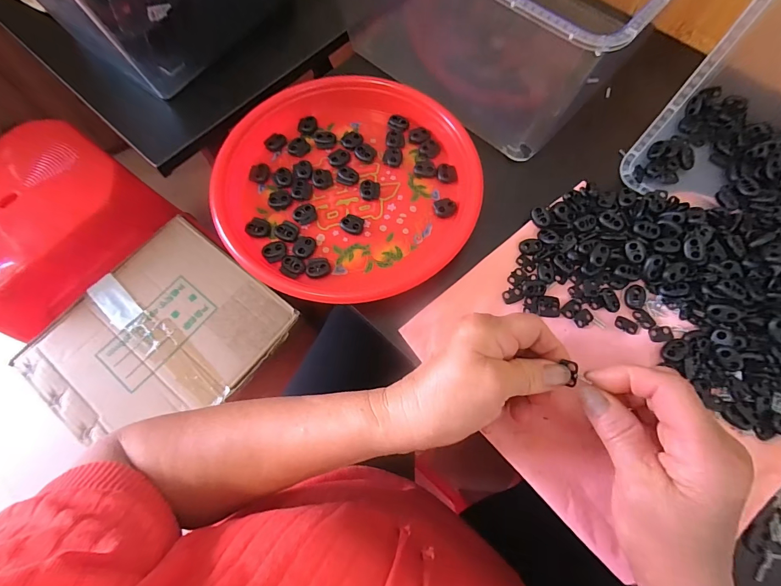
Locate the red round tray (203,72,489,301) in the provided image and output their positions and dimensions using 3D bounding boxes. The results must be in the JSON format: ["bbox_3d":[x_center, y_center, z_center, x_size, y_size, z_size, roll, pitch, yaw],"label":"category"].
[{"bbox_3d":[-0.042,-0.116,0.352,0.225,0.026,0.255,-13,72,-2],"label":"red round tray"}]

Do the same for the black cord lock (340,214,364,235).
[{"bbox_3d":[-0.034,-0.064,0.346,0.021,0.006,0.018,23,71,9],"label":"black cord lock"}]

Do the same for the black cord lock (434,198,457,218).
[{"bbox_3d":[0.052,-0.080,0.353,0.020,0.005,0.018,-27,72,-9],"label":"black cord lock"}]

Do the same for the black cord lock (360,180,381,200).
[{"bbox_3d":[-0.020,-0.099,0.359,0.019,0.006,0.021,3,69,2],"label":"black cord lock"}]

